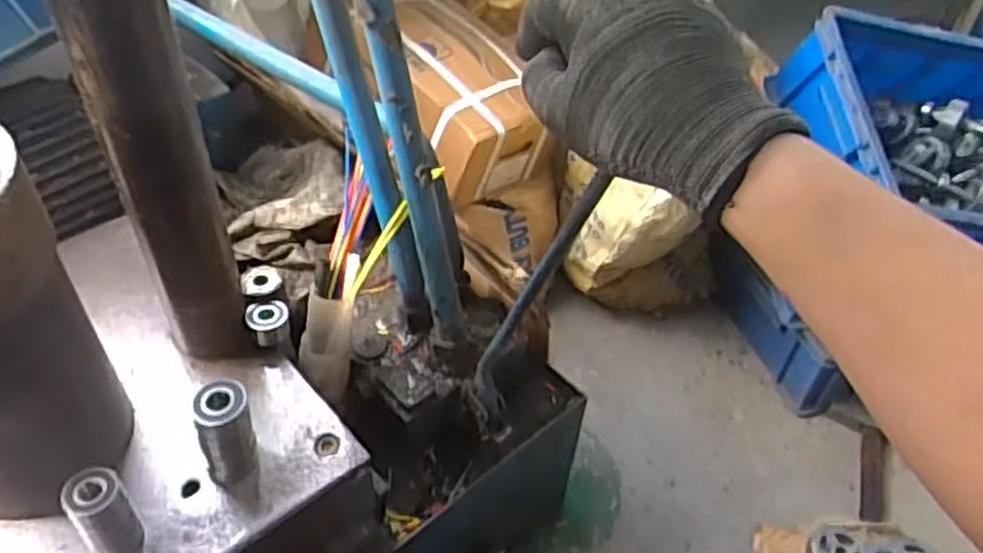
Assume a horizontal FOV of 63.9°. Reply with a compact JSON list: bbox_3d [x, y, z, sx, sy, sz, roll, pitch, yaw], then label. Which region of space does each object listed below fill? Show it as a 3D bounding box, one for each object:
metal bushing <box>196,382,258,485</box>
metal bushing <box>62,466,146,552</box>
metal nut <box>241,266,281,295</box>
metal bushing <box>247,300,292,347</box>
[{"bbox_3d":[-0.193,0.117,0.580,0.039,0.081,0.035,-17,49,-19],"label":"metal bushing"},{"bbox_3d":[-0.260,0.163,0.536,0.035,0.074,0.036,2,46,-2],"label":"metal bushing"},{"bbox_3d":[-0.202,0.002,0.693,0.032,0.006,0.033,-6,47,-9],"label":"metal nut"},{"bbox_3d":[-0.192,0.040,0.679,0.029,0.032,0.029,2,46,-2],"label":"metal bushing"}]

